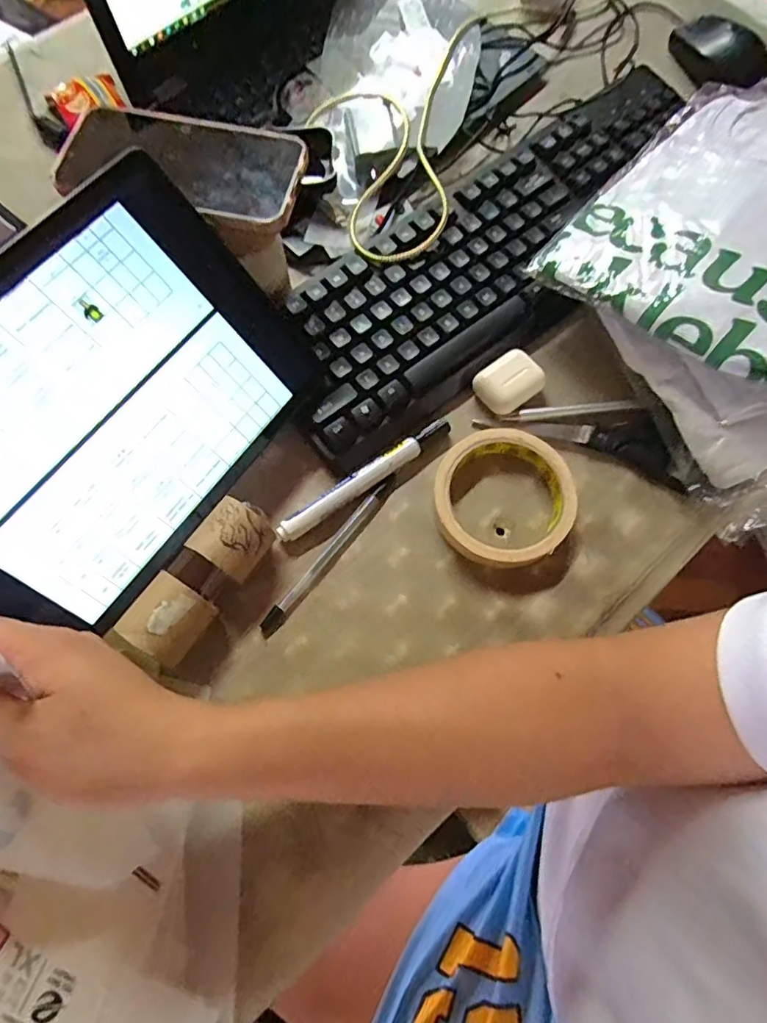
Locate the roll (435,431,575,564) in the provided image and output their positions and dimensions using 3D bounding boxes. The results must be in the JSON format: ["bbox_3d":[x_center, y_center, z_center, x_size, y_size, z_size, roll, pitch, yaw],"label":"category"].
[{"bbox_3d":[0.082,-0.009,0.372,0.094,0.019,0.093,0,72,-1],"label":"roll"}]

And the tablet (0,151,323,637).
[{"bbox_3d":[-0.154,-0.057,0.300,0.162,0.007,0.238,47,69,-30],"label":"tablet"}]

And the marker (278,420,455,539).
[{"bbox_3d":[-0.011,-0.024,0.377,0.143,0.012,0.014,-35,76,-11],"label":"marker"}]

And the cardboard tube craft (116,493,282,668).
[{"bbox_3d":[-0.109,0.042,0.337,0.040,0.043,0.101,32,75,9],"label":"cardboard tube craft"}]

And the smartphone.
[{"bbox_3d":[-0.125,-0.215,0.333,0.150,0.010,0.078,13,72,3],"label":"smartphone"}]

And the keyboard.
[{"bbox_3d":[0.093,-0.203,0.422,0.412,0.025,0.132,-40,77,-12],"label":"keyboard"}]

